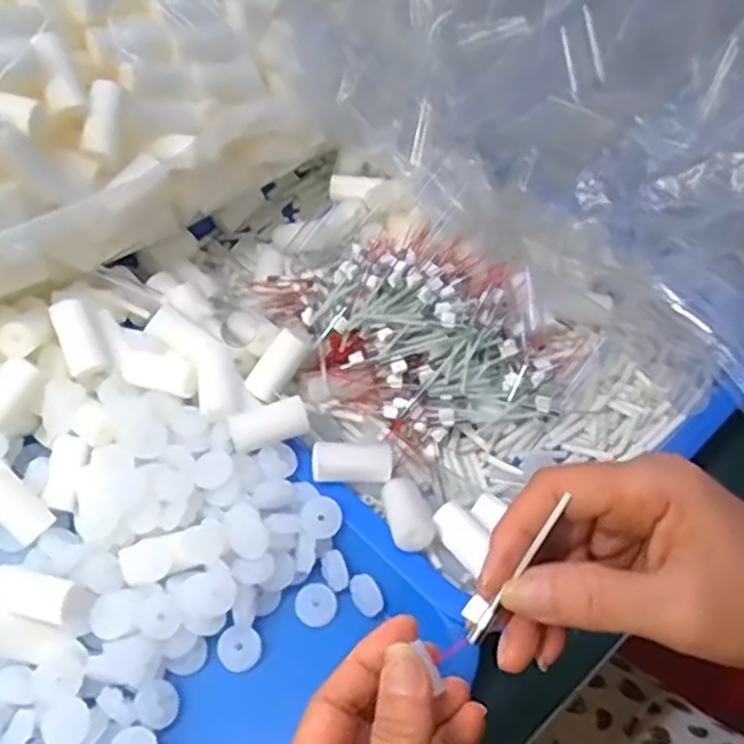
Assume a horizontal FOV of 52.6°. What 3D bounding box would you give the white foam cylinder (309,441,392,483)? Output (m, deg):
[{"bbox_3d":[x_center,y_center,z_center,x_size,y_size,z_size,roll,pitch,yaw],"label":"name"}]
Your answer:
[{"bbox_3d":[-0.011,0.049,0.395,0.041,0.018,0.018,-2,51,-3],"label":"white foam cylinder"}]

